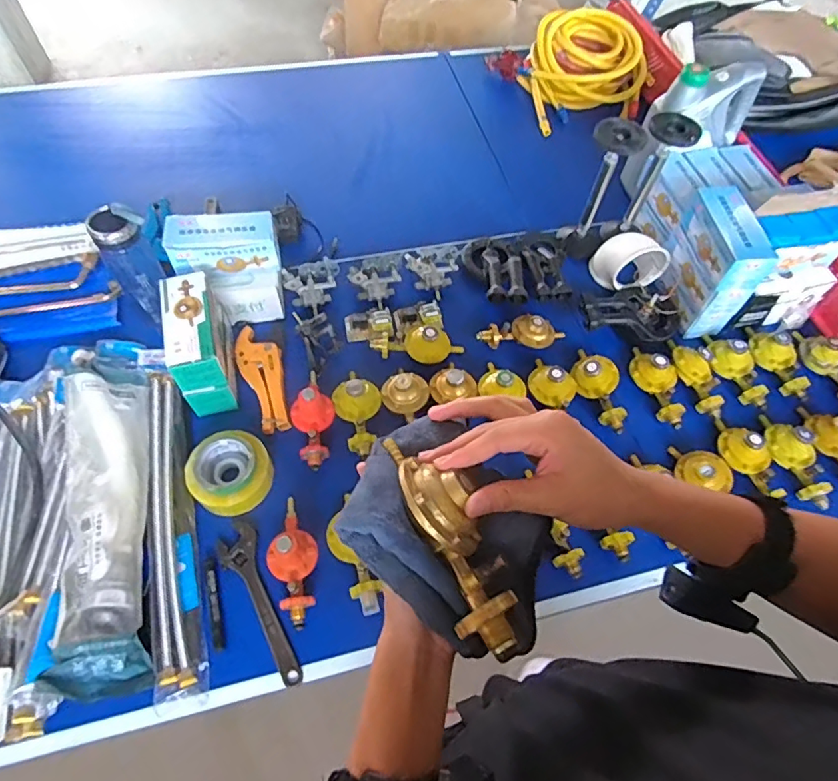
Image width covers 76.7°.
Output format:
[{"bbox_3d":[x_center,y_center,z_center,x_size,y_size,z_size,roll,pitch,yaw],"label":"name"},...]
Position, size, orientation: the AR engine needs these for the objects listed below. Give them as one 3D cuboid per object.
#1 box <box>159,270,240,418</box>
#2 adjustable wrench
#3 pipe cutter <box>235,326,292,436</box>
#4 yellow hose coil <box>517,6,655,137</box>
[{"bbox_3d":[-0.372,-0.081,0.902,0.075,0.145,0.194,-14,60,-7],"label":"box"},{"bbox_3d":[-0.231,0.304,0.771,0.058,0.022,0.244,-27,63,-14],"label":"adjustable wrench"},{"bbox_3d":[-0.277,-0.029,0.952,0.074,0.017,0.226,-21,61,-11],"label":"pipe cutter"},{"bbox_3d":[0.438,-0.889,1.431,0.316,0.123,0.328,0,60,1],"label":"yellow hose coil"}]

